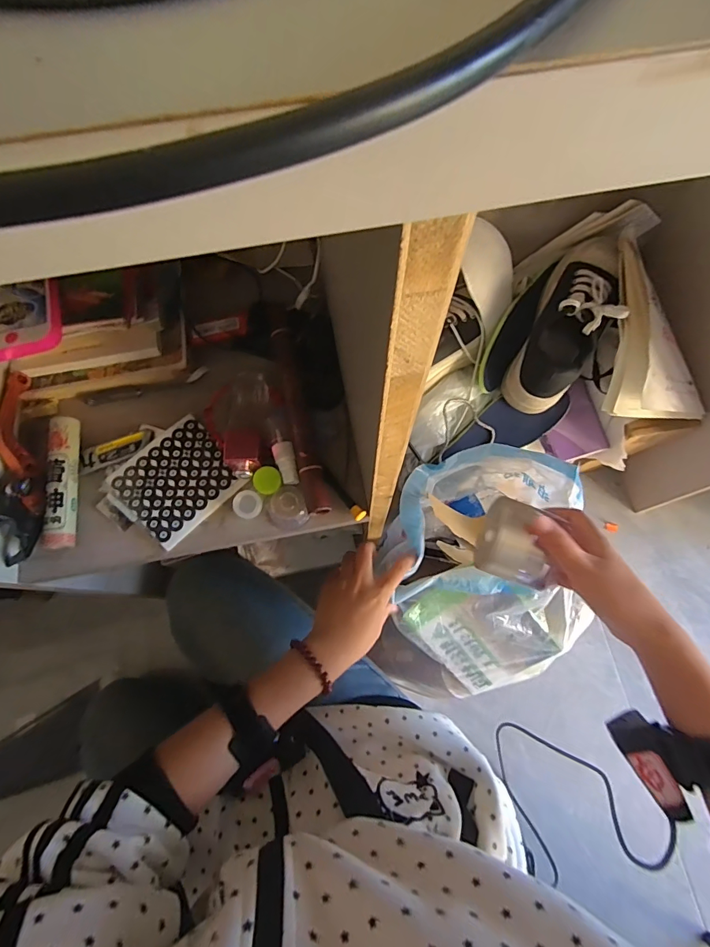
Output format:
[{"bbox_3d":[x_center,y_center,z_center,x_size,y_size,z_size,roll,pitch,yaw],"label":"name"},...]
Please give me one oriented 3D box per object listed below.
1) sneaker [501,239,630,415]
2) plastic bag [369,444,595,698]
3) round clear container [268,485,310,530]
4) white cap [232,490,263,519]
[{"bbox_3d":[0.305,-0.207,0.608,0.096,0.109,0.251,24,94,8],"label":"sneaker"},{"bbox_3d":[0.160,0.131,0.590,0.232,0.208,0.321,9,73,3],"label":"plastic bag"},{"bbox_3d":[-0.061,0.031,0.389,0.035,0.019,0.037,0,73,0],"label":"round clear container"},{"bbox_3d":[-0.099,0.029,0.394,0.026,0.010,0.025,0,73,0],"label":"white cap"}]

